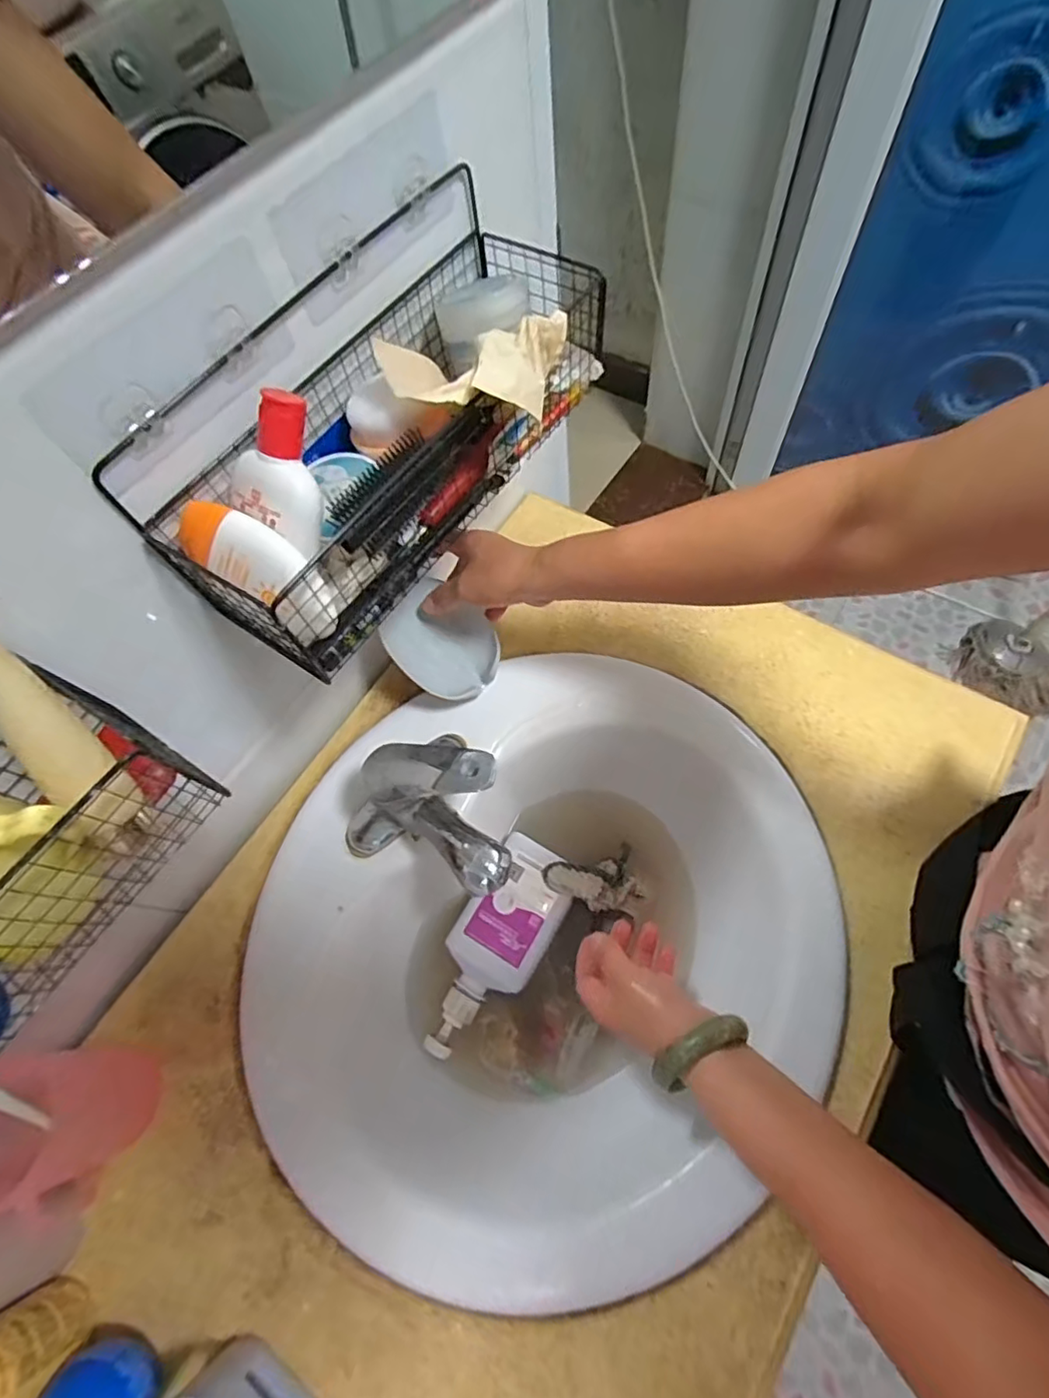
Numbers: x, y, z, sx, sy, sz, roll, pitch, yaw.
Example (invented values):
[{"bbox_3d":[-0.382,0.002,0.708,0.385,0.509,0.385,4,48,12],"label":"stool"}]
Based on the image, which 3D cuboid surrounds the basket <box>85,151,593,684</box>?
[{"bbox_3d":[-0.071,-0.176,0.363,0.130,0.108,0.308,33,73,18],"label":"basket"}]

